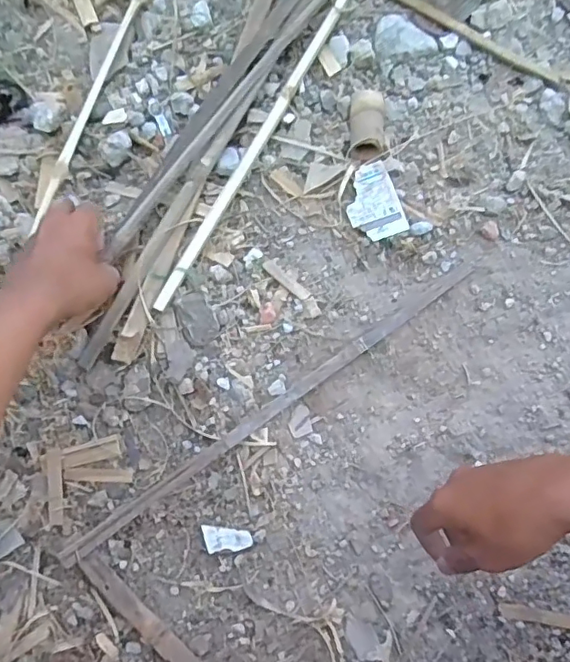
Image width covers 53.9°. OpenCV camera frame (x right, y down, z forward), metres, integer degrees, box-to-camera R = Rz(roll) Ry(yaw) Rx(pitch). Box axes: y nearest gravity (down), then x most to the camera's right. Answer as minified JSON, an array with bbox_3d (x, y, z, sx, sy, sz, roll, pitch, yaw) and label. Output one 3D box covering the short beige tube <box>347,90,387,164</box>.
[{"bbox_3d":[0.096,-0.237,0.645,0.042,0.032,0.081,4,75,-2],"label":"short beige tube"}]

